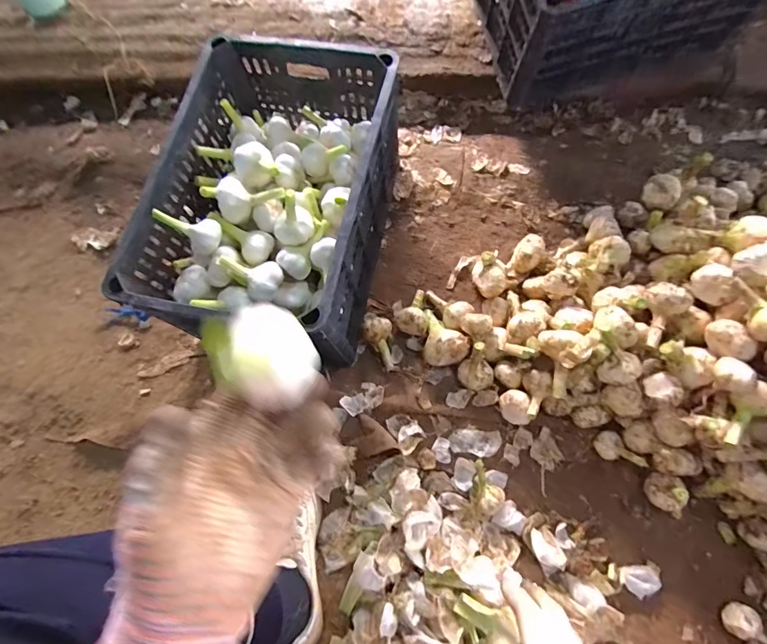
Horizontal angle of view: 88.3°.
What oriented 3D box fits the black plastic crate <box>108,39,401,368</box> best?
[{"bbox_3d":[-0.159,-0.183,0.645,0.296,0.255,0.437,10,69,6],"label":"black plastic crate"}]

